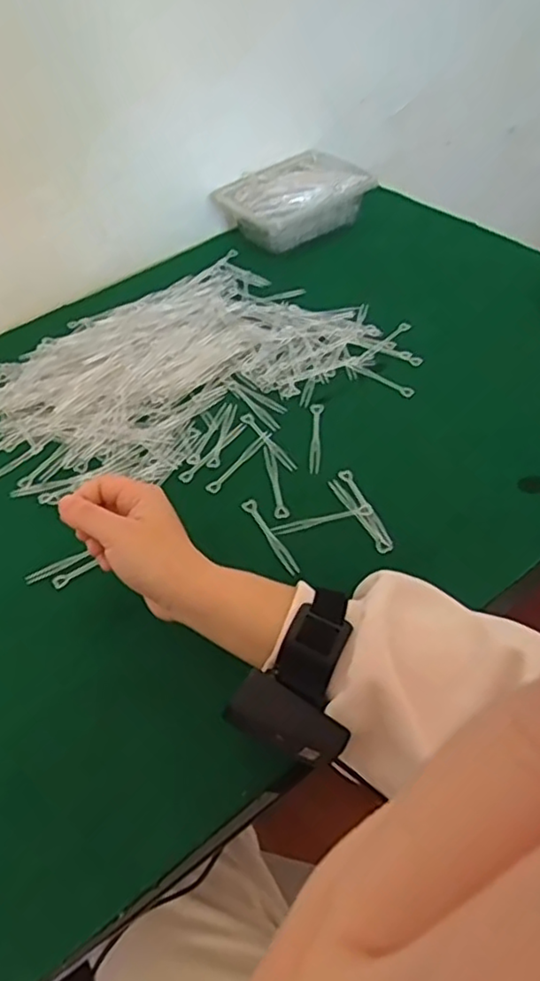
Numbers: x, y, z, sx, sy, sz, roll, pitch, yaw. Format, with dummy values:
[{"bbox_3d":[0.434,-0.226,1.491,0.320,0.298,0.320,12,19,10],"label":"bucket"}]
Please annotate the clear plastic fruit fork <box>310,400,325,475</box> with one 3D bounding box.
[{"bbox_3d":[0.044,-0.055,0.623,0.013,0.008,0.099,-2,48,5],"label":"clear plastic fruit fork"}]

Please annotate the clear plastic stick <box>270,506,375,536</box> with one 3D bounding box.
[{"bbox_3d":[0.043,0.025,0.552,0.082,0.007,0.012,-11,48,-3],"label":"clear plastic stick"}]

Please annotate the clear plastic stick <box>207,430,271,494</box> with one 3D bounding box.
[{"bbox_3d":[-0.028,-0.029,0.608,0.012,0.004,0.085,27,56,27],"label":"clear plastic stick"}]

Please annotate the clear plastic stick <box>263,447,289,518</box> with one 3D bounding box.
[{"bbox_3d":[0.005,-0.008,0.587,0.011,0.004,0.082,-9,48,-1],"label":"clear plastic stick"}]

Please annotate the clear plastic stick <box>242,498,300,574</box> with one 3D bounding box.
[{"bbox_3d":[0.000,0.037,0.548,0.011,0.005,0.085,-24,50,-14],"label":"clear plastic stick"}]

